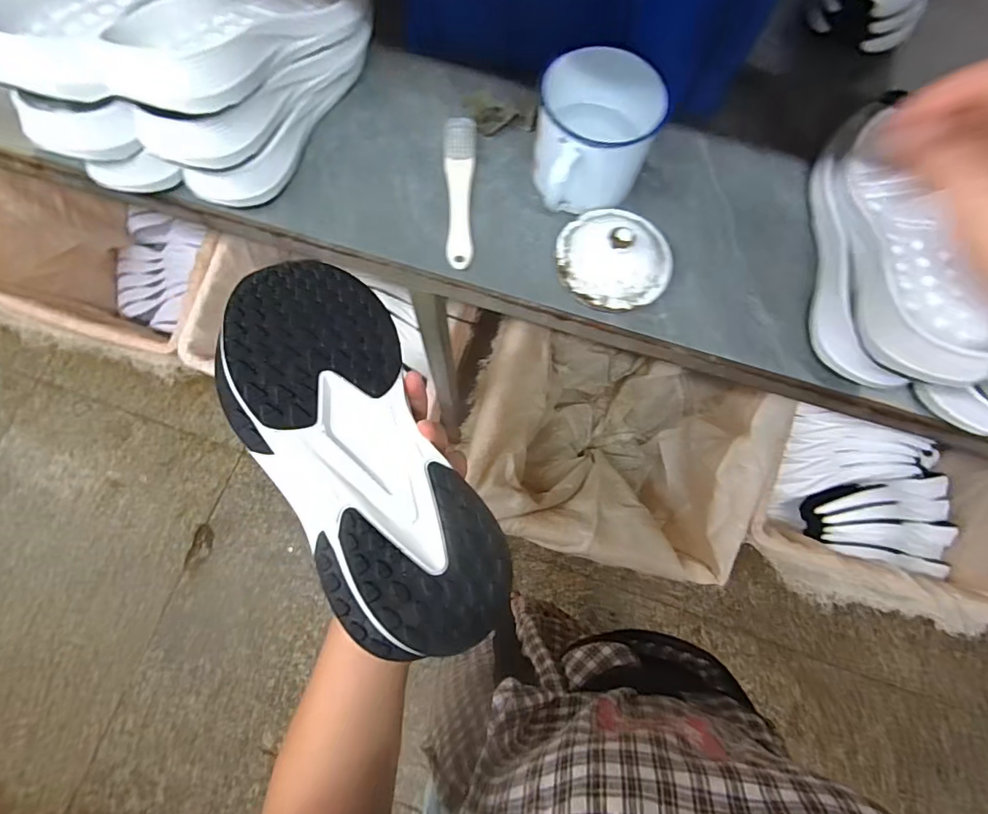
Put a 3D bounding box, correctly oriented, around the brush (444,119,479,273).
[{"bbox_3d":[-0.033,-0.207,0.482,0.030,0.013,0.162,0,76,-1],"label":"brush"}]

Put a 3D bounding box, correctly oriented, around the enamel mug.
[{"bbox_3d":[0.087,-0.222,0.445,0.100,0.102,0.106,5,76,0],"label":"enamel mug"}]

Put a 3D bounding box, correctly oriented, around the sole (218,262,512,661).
[{"bbox_3d":[-0.096,0.024,0.338,0.117,0.056,0.288,-24,72,-26],"label":"sole"}]

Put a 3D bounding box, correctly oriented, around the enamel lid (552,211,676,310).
[{"bbox_3d":[0.108,-0.134,0.451,0.102,0.050,0.097,0,76,-1],"label":"enamel lid"}]

